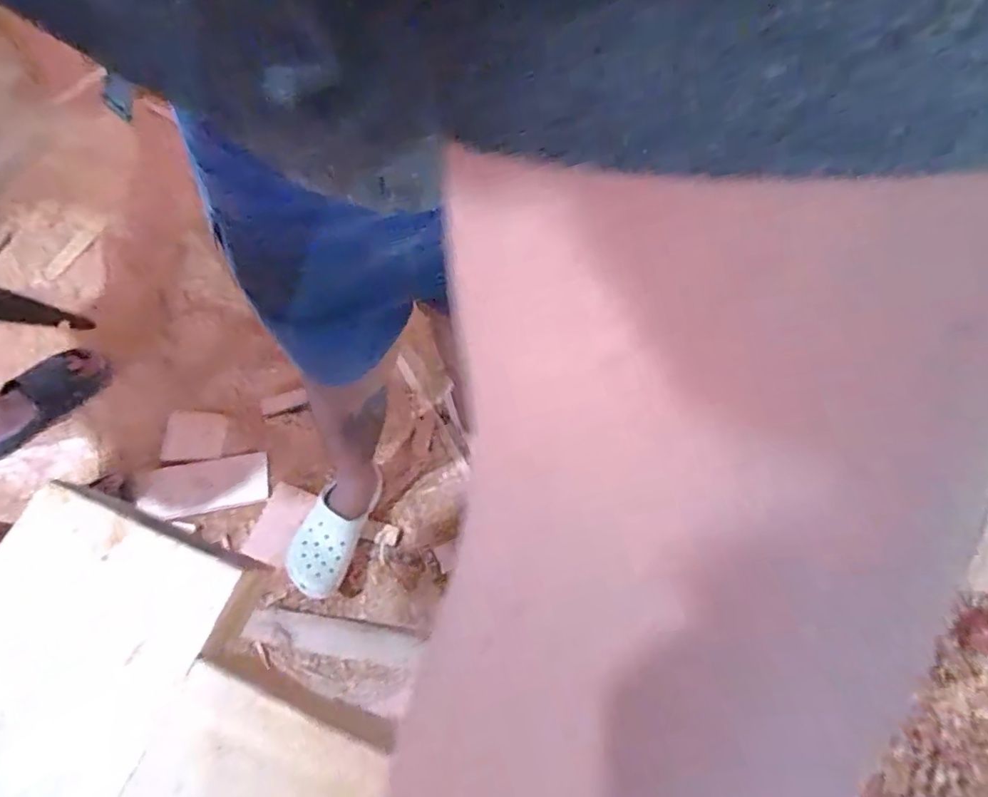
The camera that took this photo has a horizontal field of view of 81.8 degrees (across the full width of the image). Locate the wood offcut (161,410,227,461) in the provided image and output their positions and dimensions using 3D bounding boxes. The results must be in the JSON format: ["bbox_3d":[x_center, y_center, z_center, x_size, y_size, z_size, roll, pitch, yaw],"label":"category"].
[{"bbox_3d":[-0.611,0.075,1.166,0.112,0.017,0.108,-2,70,1],"label":"wood offcut"}]

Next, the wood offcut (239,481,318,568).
[{"bbox_3d":[-0.407,0.234,1.076,0.080,0.006,0.147,19,58,7],"label":"wood offcut"}]

